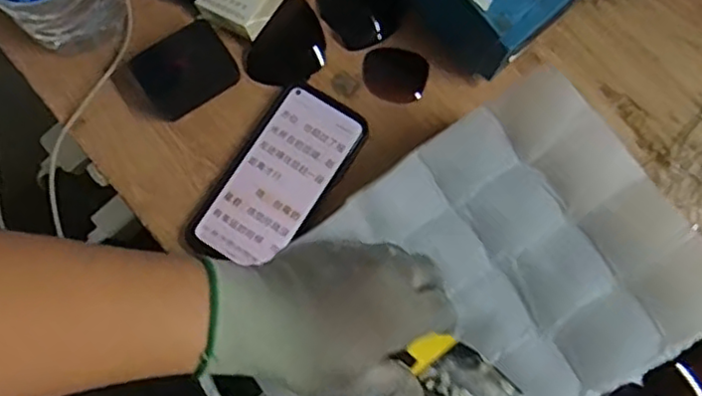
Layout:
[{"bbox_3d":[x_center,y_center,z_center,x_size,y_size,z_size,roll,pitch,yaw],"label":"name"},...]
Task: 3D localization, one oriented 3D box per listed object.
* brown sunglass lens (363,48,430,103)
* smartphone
[{"bbox_3d":[0.038,-0.105,0.564,0.054,0.006,0.046,14,78,4],"label":"brown sunglass lens"},{"bbox_3d":[-0.058,-0.015,0.539,0.080,0.016,0.161,33,80,7],"label":"smartphone"}]

